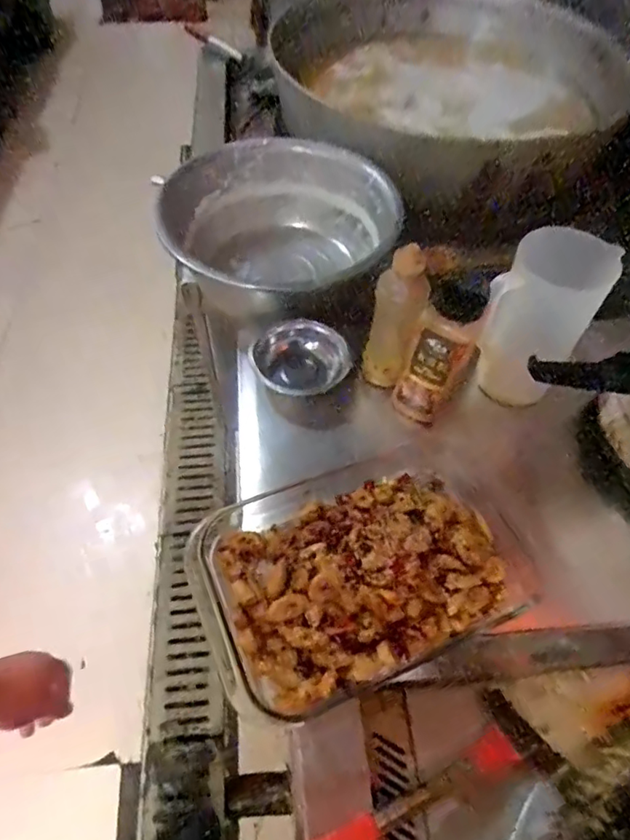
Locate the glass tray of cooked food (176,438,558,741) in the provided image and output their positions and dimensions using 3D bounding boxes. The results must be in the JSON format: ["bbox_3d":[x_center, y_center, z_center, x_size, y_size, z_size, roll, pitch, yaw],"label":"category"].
[{"bbox_3d":[0.064,0.167,0.660,0.388,0.065,0.249,-20,58,-16],"label":"glass tray of cooked food"}]

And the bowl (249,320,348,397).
[{"bbox_3d":[-0.027,-0.090,0.838,0.137,0.065,0.118,-17,58,-15],"label":"bowl"}]

